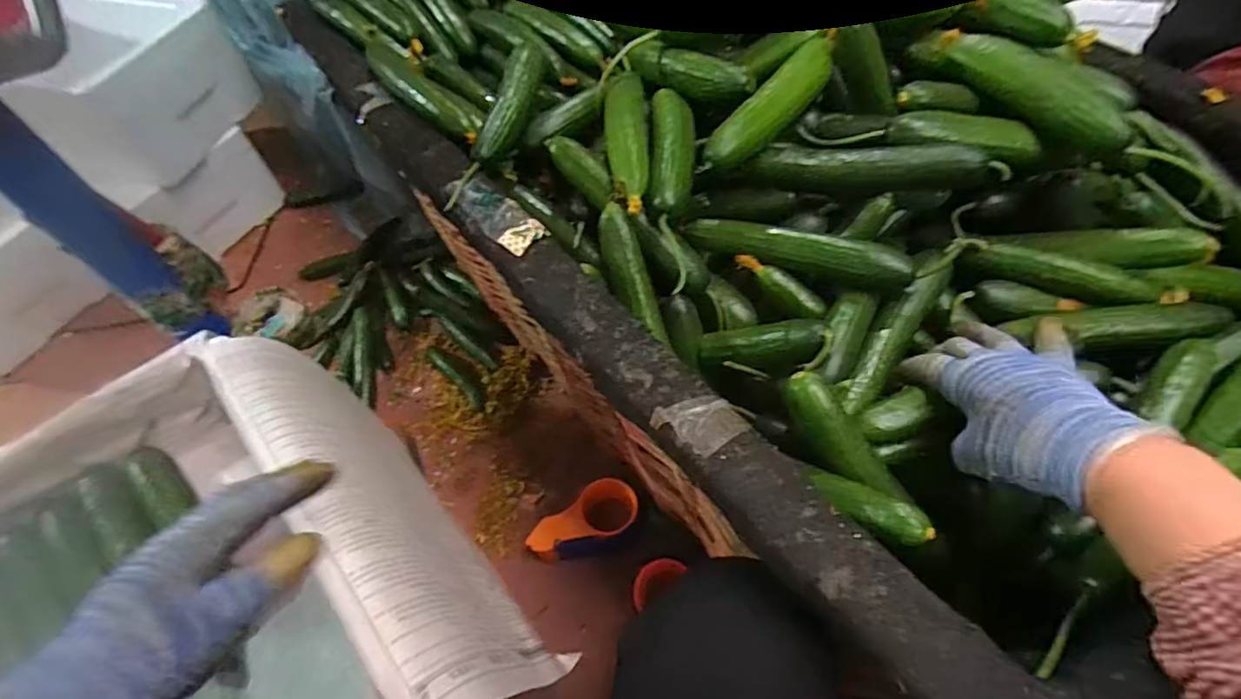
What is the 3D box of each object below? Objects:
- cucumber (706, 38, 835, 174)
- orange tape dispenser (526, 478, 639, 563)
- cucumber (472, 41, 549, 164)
[{"bbox_3d":[0.126,-0.201,0.472,0.033,0.030,0.158,35,66,24],"label":"cucumber"},{"bbox_3d":[-0.050,0.237,0.793,0.153,0.067,0.082,-14,57,-4],"label":"orange tape dispenser"},{"bbox_3d":[-0.100,-0.231,0.537,0.031,0.026,0.149,7,58,9],"label":"cucumber"}]

